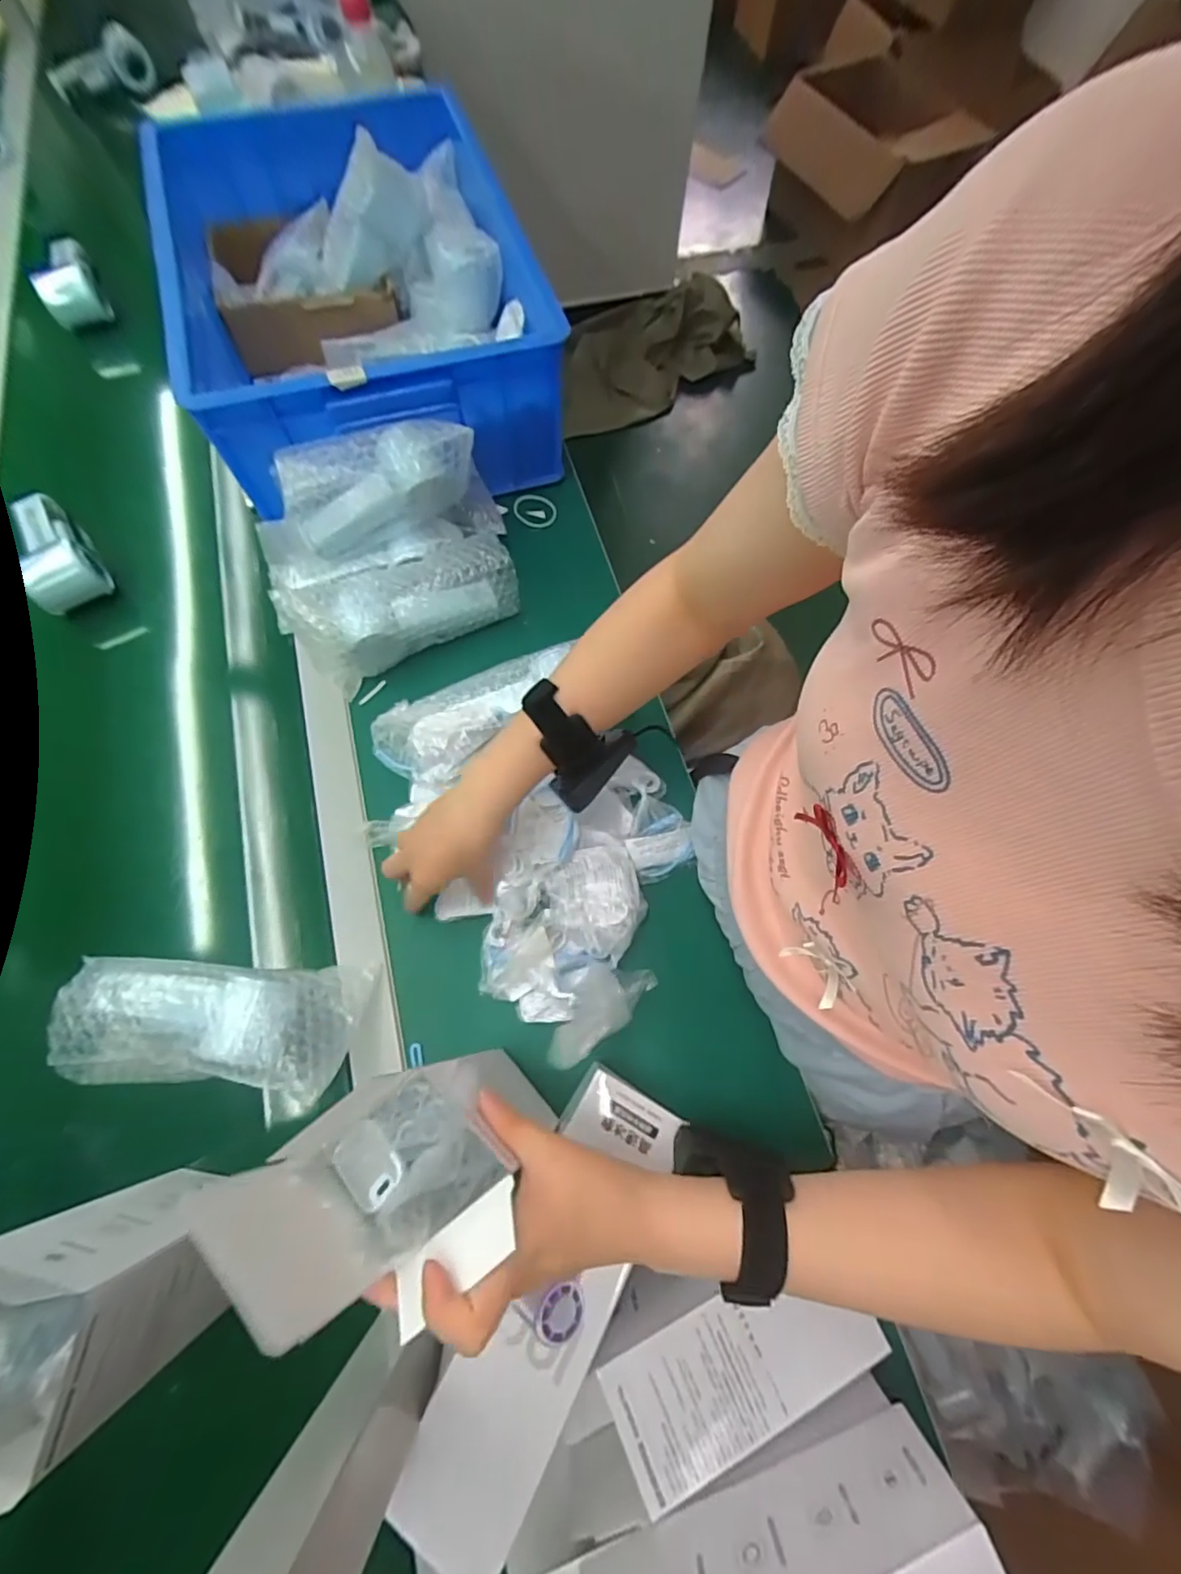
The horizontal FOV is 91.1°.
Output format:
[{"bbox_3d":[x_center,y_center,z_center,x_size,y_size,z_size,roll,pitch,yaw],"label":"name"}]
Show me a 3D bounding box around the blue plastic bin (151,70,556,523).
[{"bbox_3d":[-0.252,-0.532,0.624,0.318,0.156,0.473,-18,70,-9],"label":"blue plastic bin"}]

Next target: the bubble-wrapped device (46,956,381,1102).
[{"bbox_3d":[-0.286,0.171,0.427,0.206,0.055,0.089,3,68,-1],"label":"bubble-wrapped device"}]

